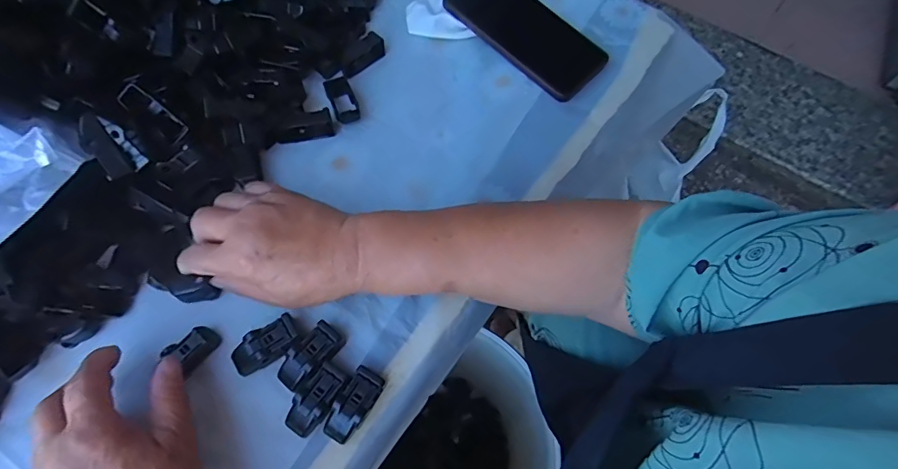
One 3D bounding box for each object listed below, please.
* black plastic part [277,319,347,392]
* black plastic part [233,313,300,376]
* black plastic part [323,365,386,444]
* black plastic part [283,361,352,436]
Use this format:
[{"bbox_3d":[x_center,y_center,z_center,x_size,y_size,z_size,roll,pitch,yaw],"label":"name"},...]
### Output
[{"bbox_3d":[-0.098,0.086,0.338,0.025,0.012,0.049,40,69,15],"label":"black plastic part"},{"bbox_3d":[-0.130,0.080,0.341,0.048,0.016,0.025,-29,69,-15],"label":"black plastic part"},{"bbox_3d":[-0.065,0.117,0.326,0.021,0.015,0.049,30,67,11],"label":"black plastic part"},{"bbox_3d":[-0.090,0.113,0.326,0.023,0.013,0.049,35,68,13],"label":"black plastic part"}]

